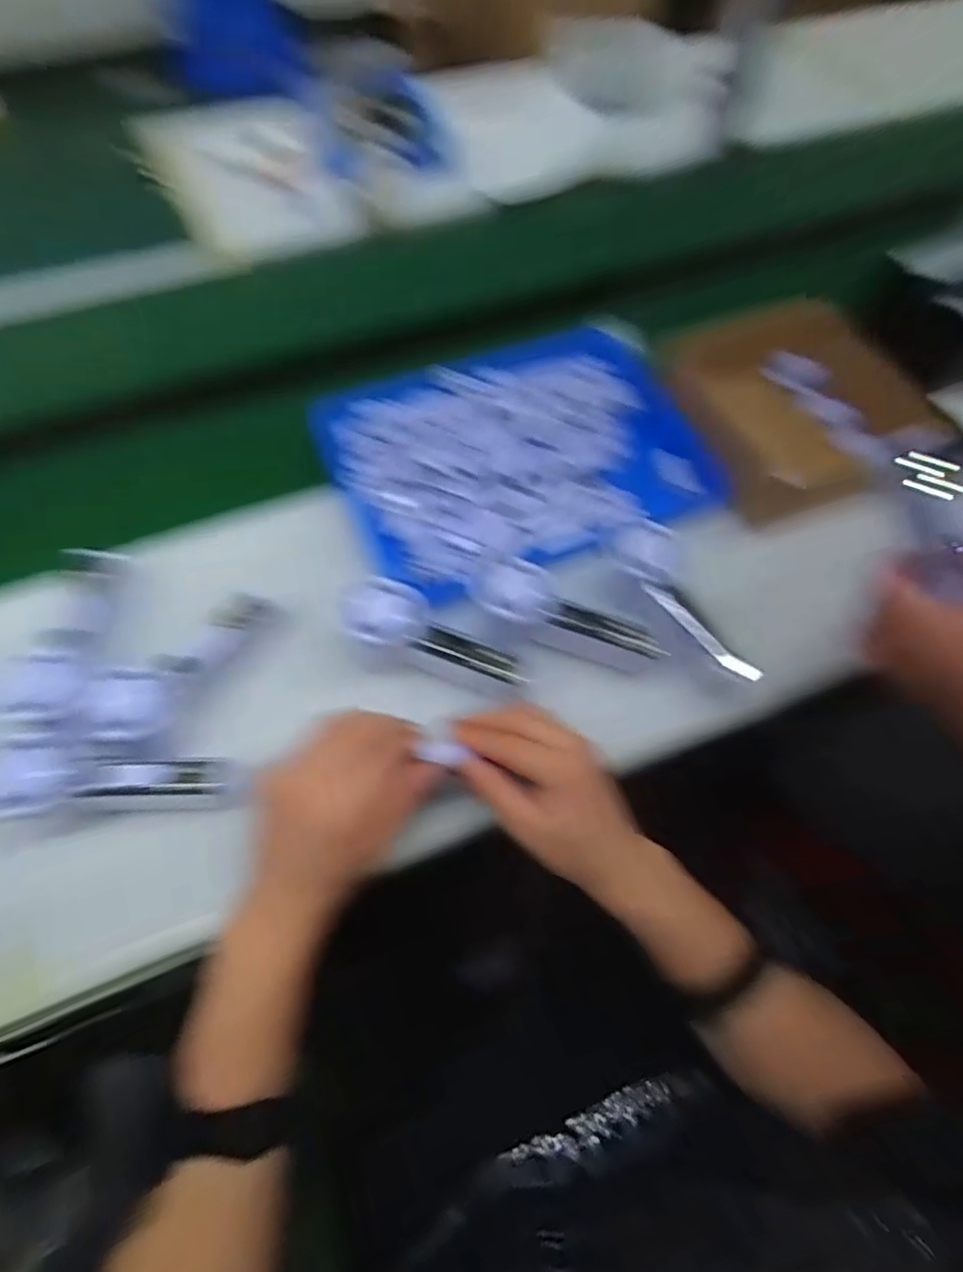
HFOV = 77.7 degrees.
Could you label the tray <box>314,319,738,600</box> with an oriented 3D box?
[{"bbox_3d":[0.037,-0.176,0.579,0.338,0.031,0.255,-21,65,-11],"label":"tray"}]

